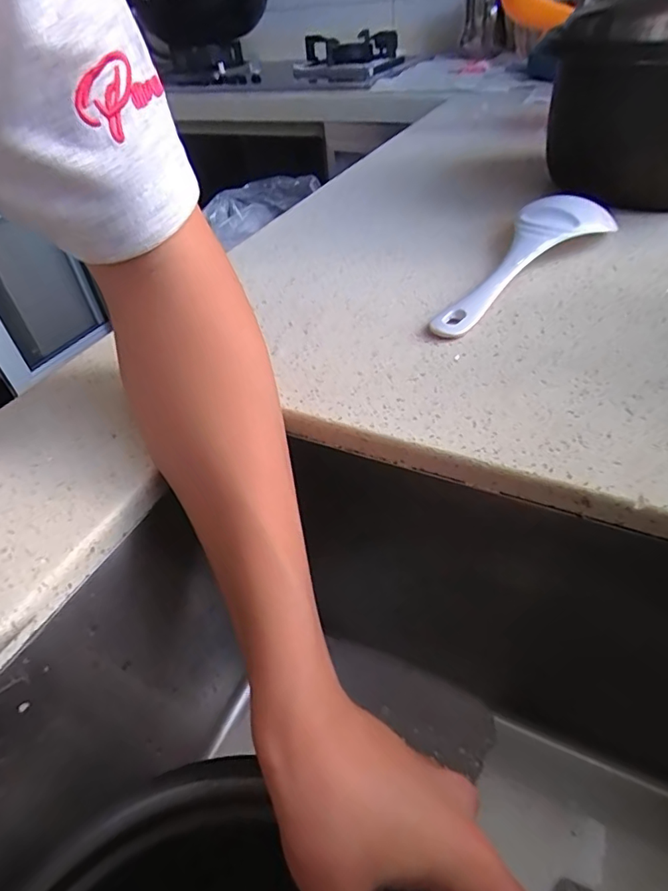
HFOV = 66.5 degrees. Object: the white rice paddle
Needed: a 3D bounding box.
[{"bbox_3d":[0.128,-0.134,0.356,0.196,0.027,0.050,-34,48,-28],"label":"white rice paddle"}]

